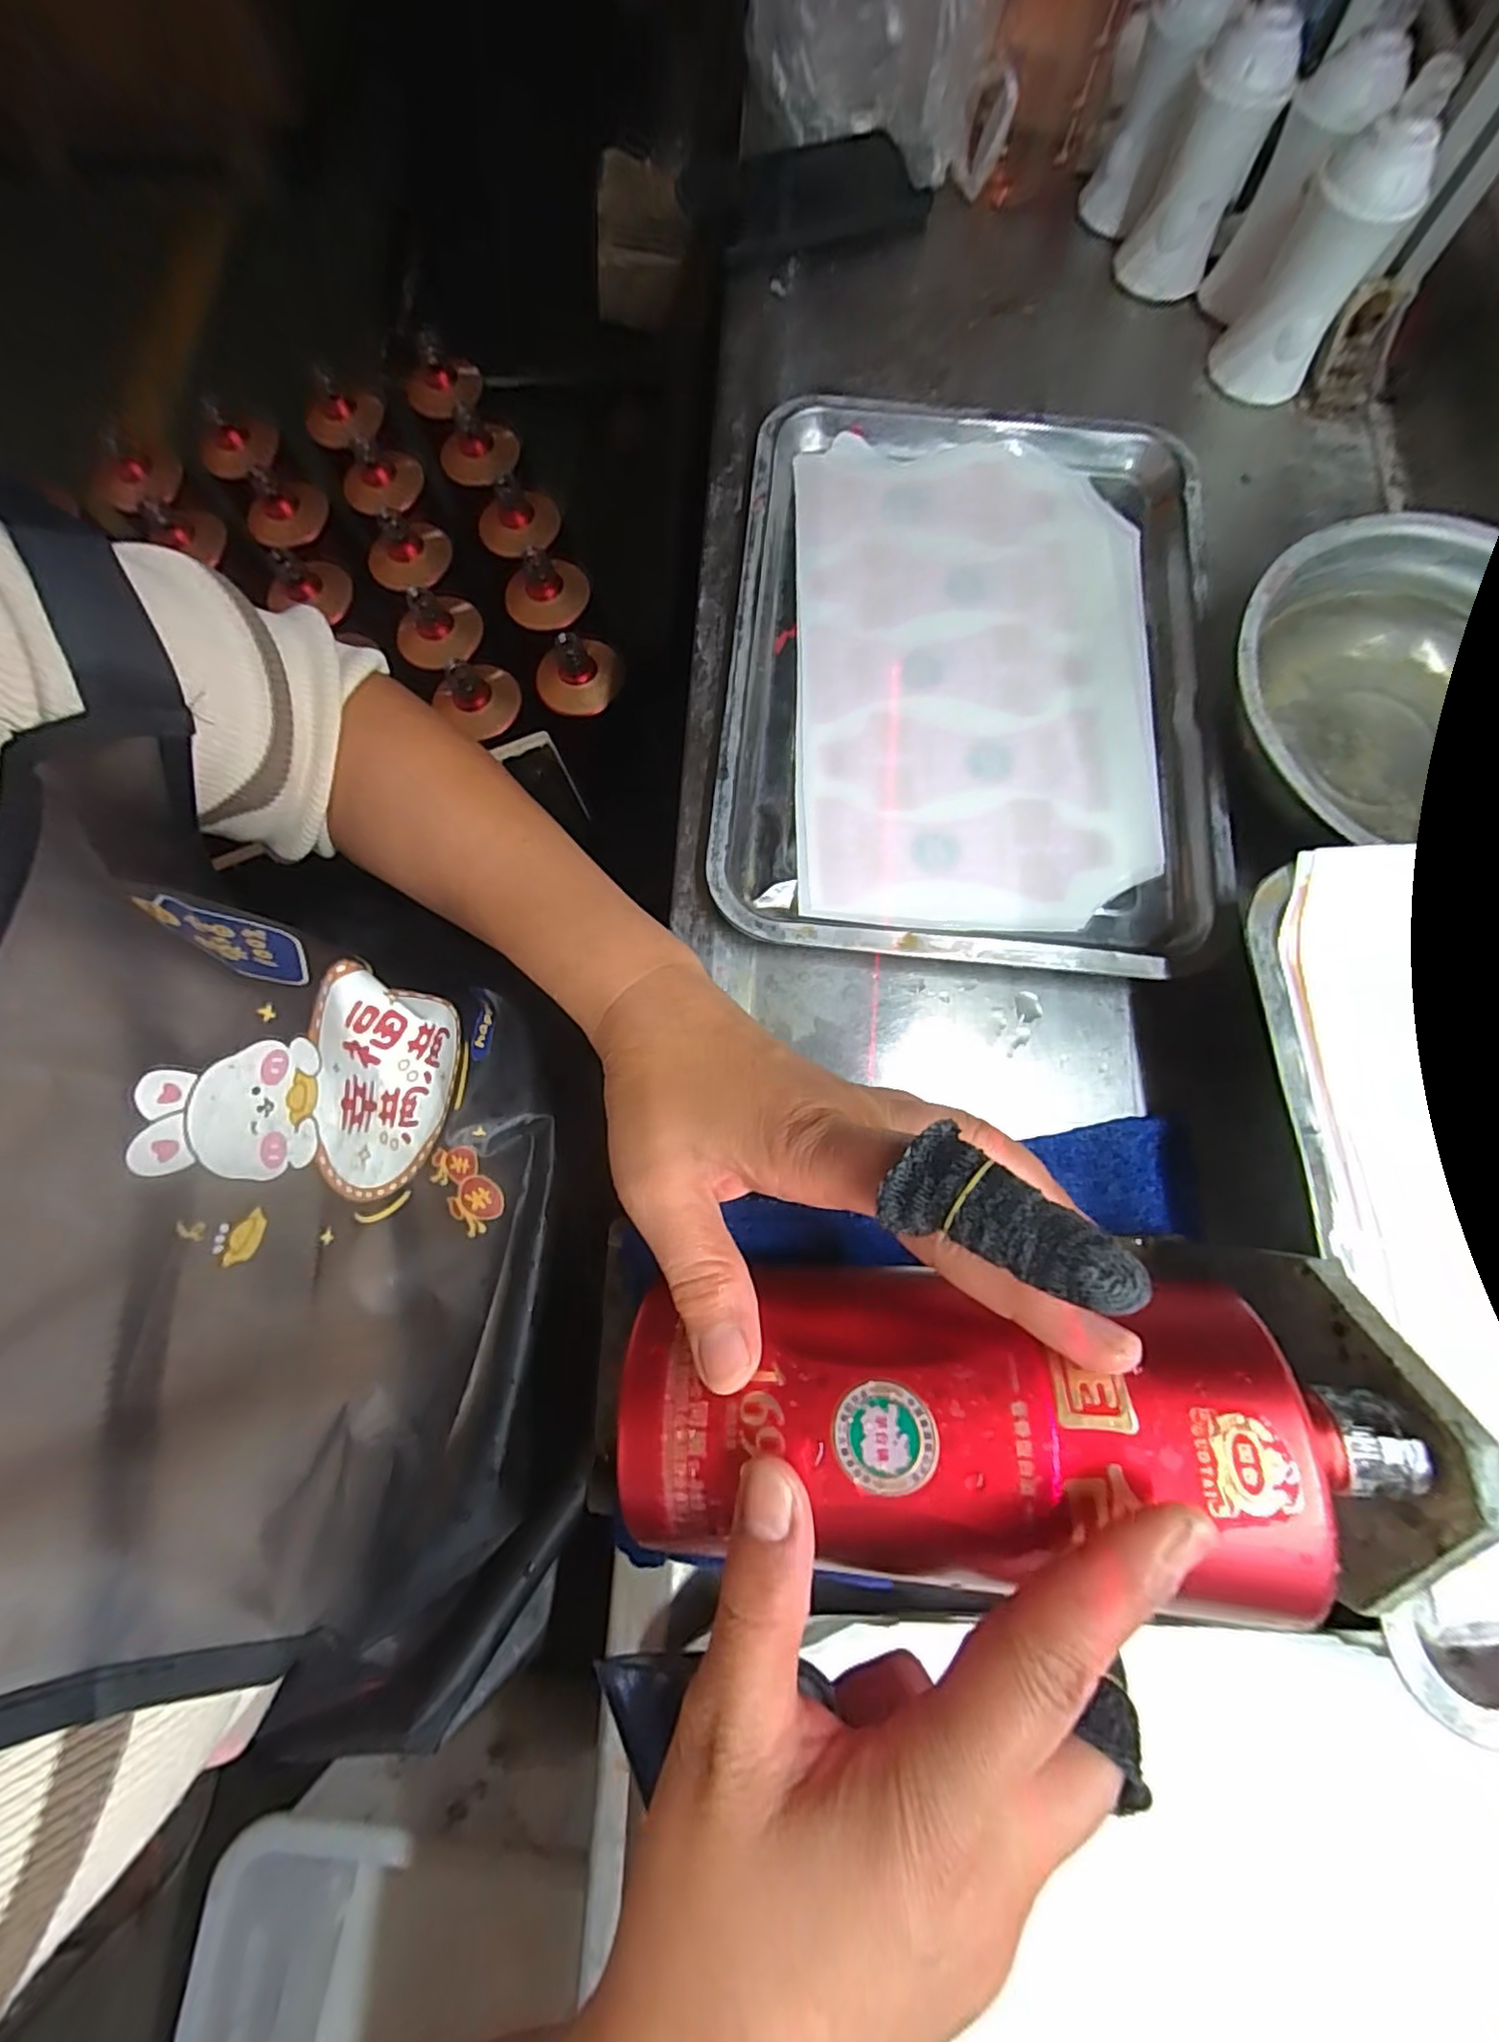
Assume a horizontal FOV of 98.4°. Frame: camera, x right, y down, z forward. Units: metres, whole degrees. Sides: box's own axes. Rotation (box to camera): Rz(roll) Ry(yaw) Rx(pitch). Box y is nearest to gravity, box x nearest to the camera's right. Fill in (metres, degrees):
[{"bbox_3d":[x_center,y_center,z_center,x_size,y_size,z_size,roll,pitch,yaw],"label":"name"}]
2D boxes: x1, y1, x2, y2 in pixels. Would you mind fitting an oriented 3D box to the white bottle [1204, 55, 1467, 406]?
[{"bbox_3d":[0.324,-0.430,0.368,0.056,0.117,0.046,23,78,6],"label":"white bottle"}]

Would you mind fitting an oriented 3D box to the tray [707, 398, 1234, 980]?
[{"bbox_3d":[0.120,-0.194,0.350,0.252,0.021,0.339,5,77,2],"label":"tray"}]

